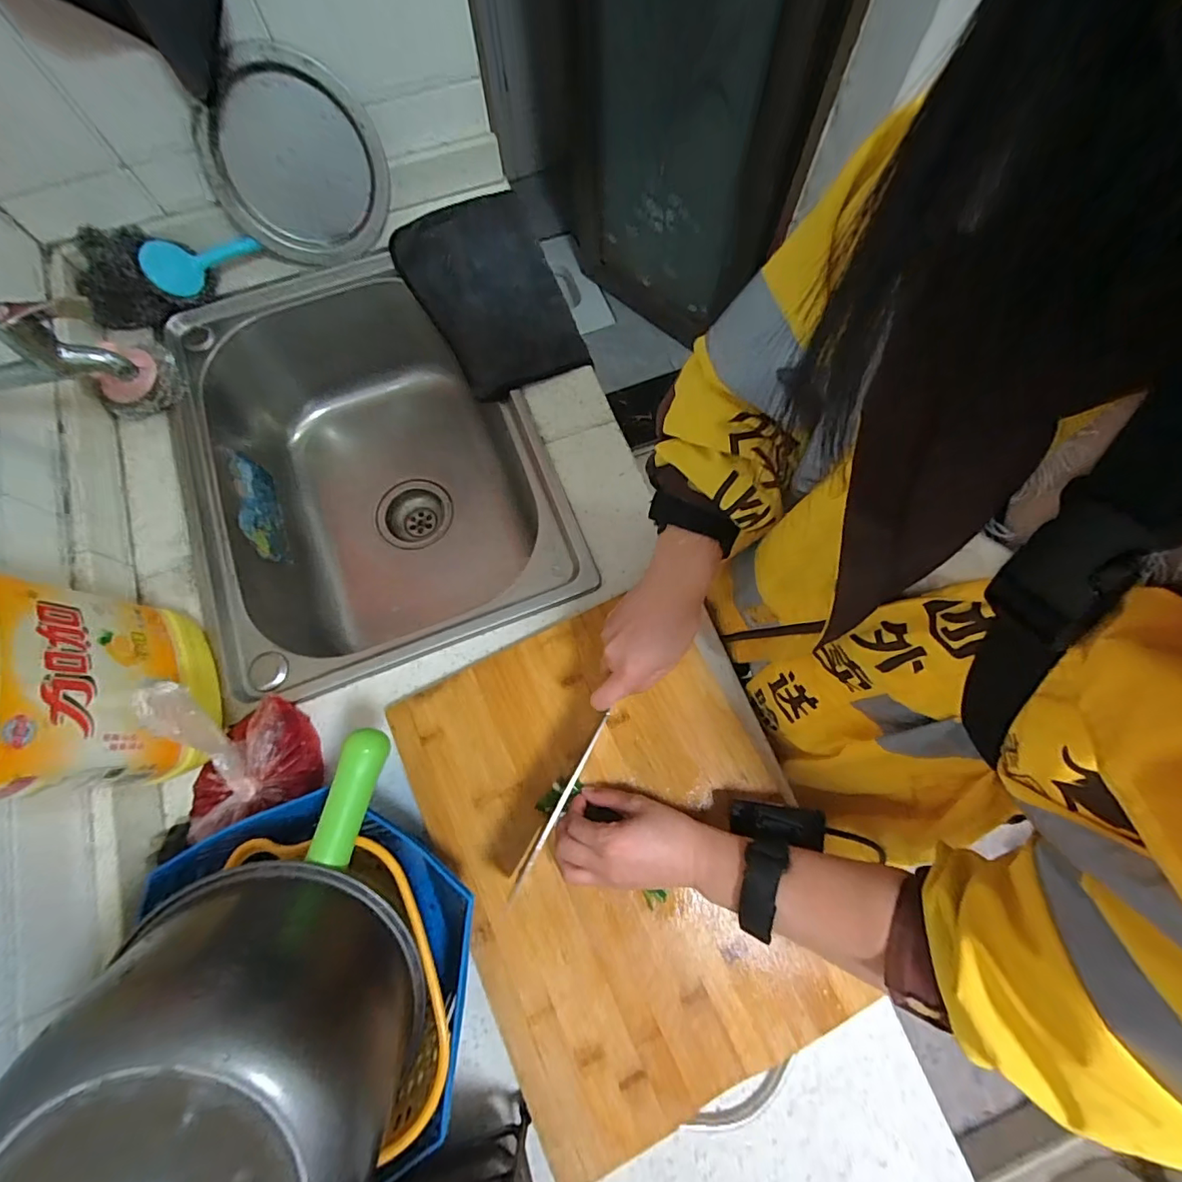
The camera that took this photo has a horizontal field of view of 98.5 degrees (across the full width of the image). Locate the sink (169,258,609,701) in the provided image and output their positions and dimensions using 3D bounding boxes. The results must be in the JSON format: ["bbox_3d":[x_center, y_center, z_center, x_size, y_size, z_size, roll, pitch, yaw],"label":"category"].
[{"bbox_3d":[-0.262,-0.132,0.673,0.385,0.234,0.511,-21,72,-6],"label":"sink"}]

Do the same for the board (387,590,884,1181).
[{"bbox_3d":[0.030,0.200,0.436,0.297,0.024,0.378,-24,74,-7],"label":"board"}]

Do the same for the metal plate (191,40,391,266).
[{"bbox_3d":[-0.327,-0.476,0.572,0.181,0.184,0.015,-5,51,-23],"label":"metal plate"}]

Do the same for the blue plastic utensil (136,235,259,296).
[{"bbox_3d":[-0.454,-0.387,0.587,0.115,0.054,0.020,-44,36,-15],"label":"blue plastic utensil"}]

